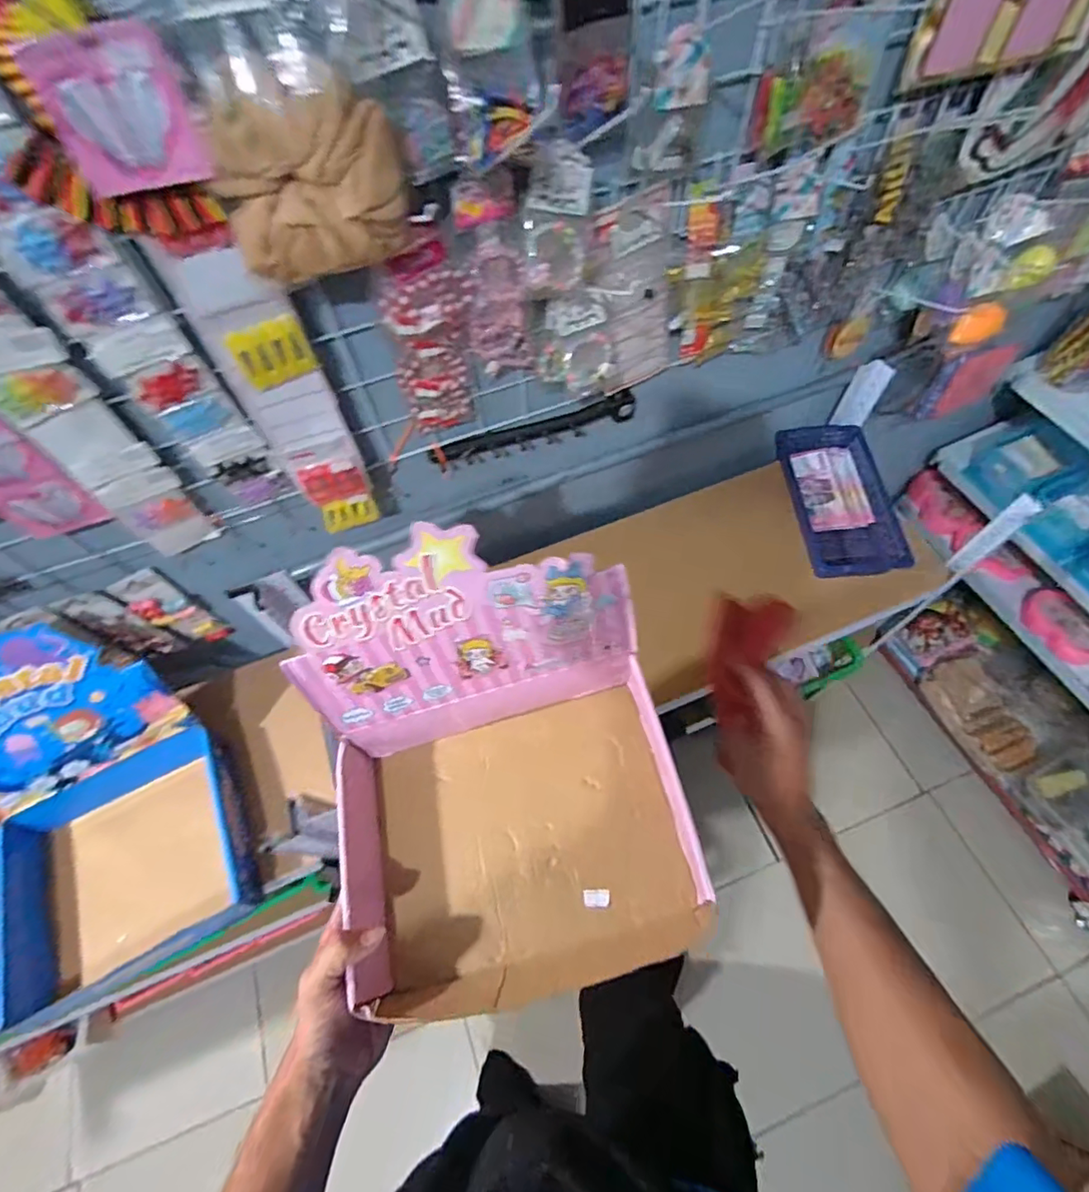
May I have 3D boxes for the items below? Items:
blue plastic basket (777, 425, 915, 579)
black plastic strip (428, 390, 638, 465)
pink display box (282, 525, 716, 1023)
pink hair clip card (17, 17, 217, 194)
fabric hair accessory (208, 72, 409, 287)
[{"bbox_3d":[0.448,-0.145,0.853,0.135,0.049,0.270,-6,61,1],"label":"blue plastic basket"},{"bbox_3d":[-0.011,-0.197,0.679,0.255,0.051,0.018,-18,62,-6],"label":"black plastic strip"},{"bbox_3d":[-0.039,0.139,0.425,0.266,0.217,0.286,-12,61,-2],"label":"pink display box"},{"bbox_3d":[-0.239,-0.273,0.317,0.075,0.067,0.011,-17,43,-4],"label":"pink hair clip card"},{"bbox_3d":[-0.149,-0.259,0.360,0.113,0.097,0.032,-3,61,3],"label":"fabric hair accessory"}]

